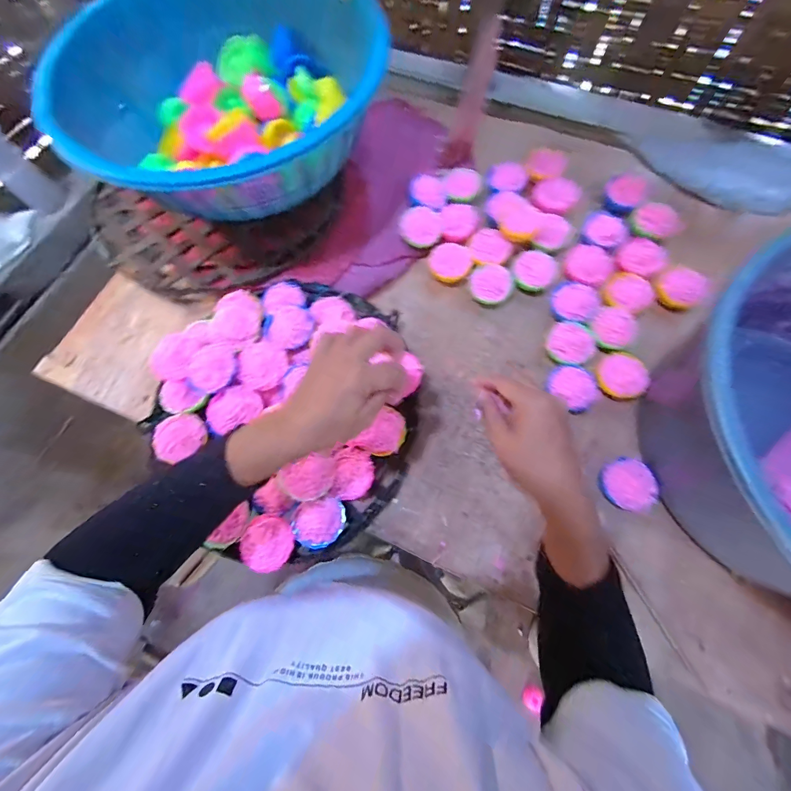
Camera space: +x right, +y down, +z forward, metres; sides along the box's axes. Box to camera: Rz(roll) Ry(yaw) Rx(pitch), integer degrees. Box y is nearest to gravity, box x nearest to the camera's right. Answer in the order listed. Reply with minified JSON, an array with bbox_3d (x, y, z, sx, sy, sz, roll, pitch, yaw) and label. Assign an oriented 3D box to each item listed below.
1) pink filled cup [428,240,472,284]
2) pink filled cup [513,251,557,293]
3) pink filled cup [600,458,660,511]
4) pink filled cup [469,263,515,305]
[{"bbox_3d":[0.081,-0.196,0.516,0.059,0.014,0.055,9,89,14],"label":"pink filled cup"},{"bbox_3d":[0.201,-0.179,0.509,0.061,0.020,0.063,25,75,10],"label":"pink filled cup"},{"bbox_3d":[0.283,0.109,0.427,0.055,0.037,0.064,-22,72,-5],"label":"pink filled cup"},{"bbox_3d":[0.138,-0.158,0.508,0.060,0.026,0.063,19,74,8],"label":"pink filled cup"}]

